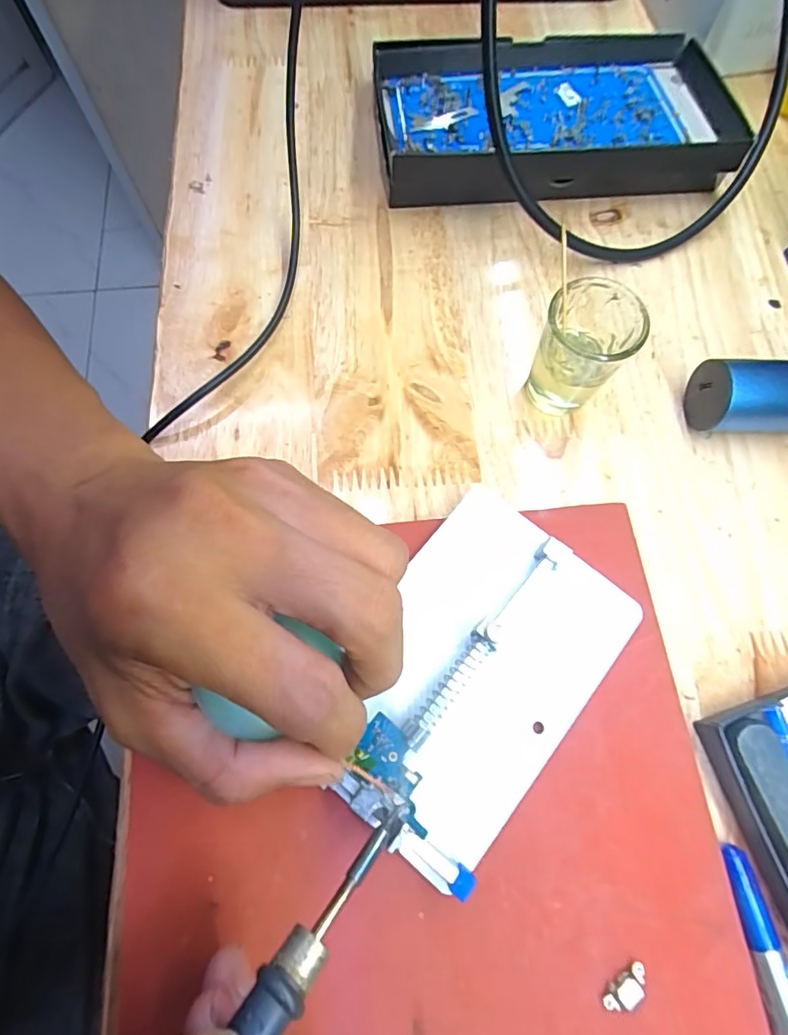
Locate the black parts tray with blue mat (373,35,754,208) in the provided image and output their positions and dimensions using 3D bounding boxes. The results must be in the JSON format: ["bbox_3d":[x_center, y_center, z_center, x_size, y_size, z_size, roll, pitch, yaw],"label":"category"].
[{"bbox_3d":[0.081,-0.206,0.263,0.173,0.034,0.099,-5,72,-2],"label":"black parts tray with blue mat"}]

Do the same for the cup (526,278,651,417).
[{"bbox_3d":[0.077,-0.069,0.209,0.034,0.049,0.033,0,71,-1],"label":"cup"}]

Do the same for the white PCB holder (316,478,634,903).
[{"bbox_3d":[0.027,0.053,0.179,0.080,0.019,0.115,38,75,11],"label":"white PCB holder"}]

